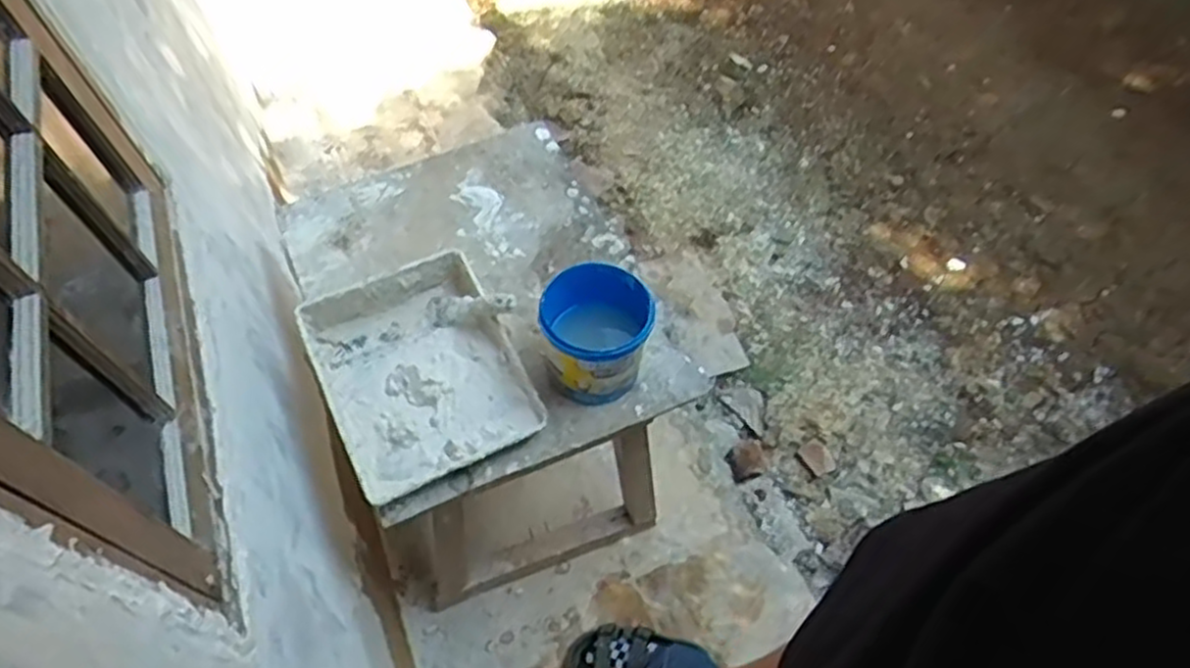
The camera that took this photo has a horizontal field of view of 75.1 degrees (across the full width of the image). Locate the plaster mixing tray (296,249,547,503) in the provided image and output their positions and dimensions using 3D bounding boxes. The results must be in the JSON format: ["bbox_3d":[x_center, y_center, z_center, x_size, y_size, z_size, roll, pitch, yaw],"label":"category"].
[{"bbox_3d":[-0.266,0.064,1.205,0.283,0.090,0.355,-25,60,-12],"label":"plaster mixing tray"}]

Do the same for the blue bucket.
[{"bbox_3d":[0.004,0.004,1.177,0.163,0.175,0.149,-1,58,2],"label":"blue bucket"}]

